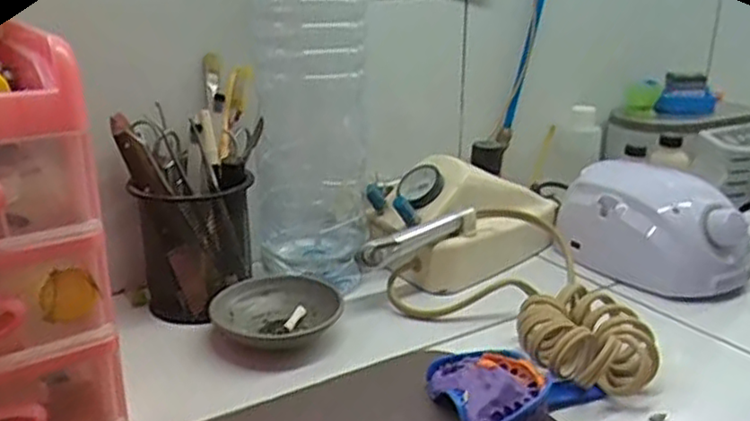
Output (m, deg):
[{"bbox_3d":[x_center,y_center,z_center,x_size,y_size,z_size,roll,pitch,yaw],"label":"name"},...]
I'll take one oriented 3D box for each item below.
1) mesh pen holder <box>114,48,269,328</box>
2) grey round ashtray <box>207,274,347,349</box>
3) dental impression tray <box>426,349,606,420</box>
[{"bbox_3d":[-0.134,-0.010,0.510,0.097,0.159,0.085,-5,20,-16],"label":"mesh pen holder"},{"bbox_3d":[-0.067,0.069,0.491,0.085,0.028,0.070,1,19,0],"label":"grey round ashtray"},{"bbox_3d":[0.083,0.101,0.401,0.093,0.027,0.074,-7,21,-21],"label":"dental impression tray"}]

